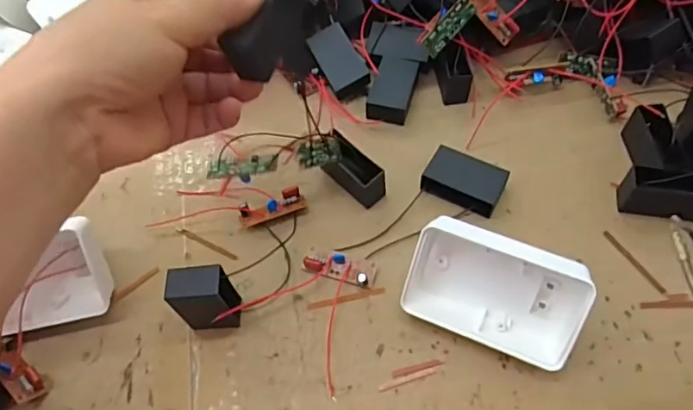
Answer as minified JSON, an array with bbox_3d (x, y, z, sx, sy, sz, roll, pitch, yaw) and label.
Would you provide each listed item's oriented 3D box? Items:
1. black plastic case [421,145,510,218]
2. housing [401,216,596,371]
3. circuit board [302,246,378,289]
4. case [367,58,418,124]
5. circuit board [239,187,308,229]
[{"bbox_3d":[0.077,-0.016,0.347,0.049,0.019,0.032,25,64,17],"label":"black plastic case"},{"bbox_3d":[0.078,0.046,0.290,0.090,0.030,0.063,22,107,13],"label":"housing"},{"bbox_3d":[-0.004,0.038,0.325,0.044,0.010,0.016,10,60,9],"label":"circuit board"},{"bbox_3d":[0.034,-0.083,0.391,0.029,0.017,0.049,12,61,10],"label":"case"},{"bbox_3d":[-0.048,0.002,0.348,0.043,0.012,0.017,-14,59,-5],"label":"circuit board"}]

